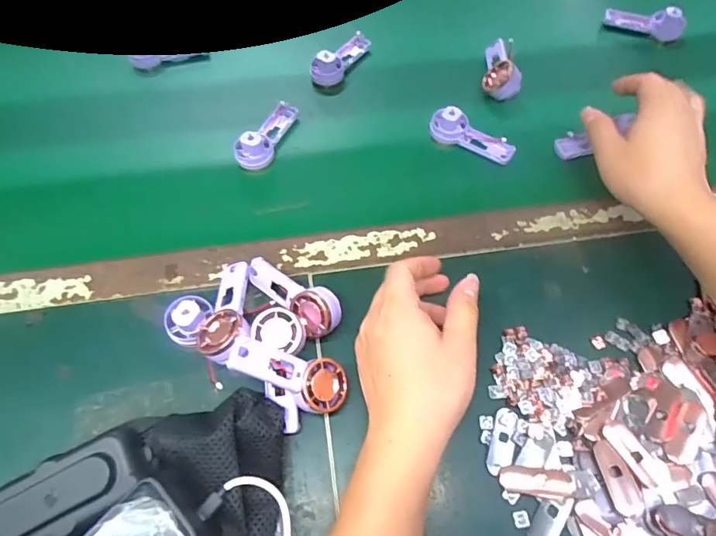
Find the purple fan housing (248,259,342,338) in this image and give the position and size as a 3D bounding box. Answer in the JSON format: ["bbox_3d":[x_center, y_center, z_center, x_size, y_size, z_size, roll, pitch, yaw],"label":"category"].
[{"bbox_3d":[-0.053,0.021,0.403,0.035,0.038,0.095,-40,69,-19],"label":"purple fan housing"}]

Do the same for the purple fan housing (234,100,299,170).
[{"bbox_3d":[-0.096,-0.147,0.504,0.032,0.031,0.094,23,64,12],"label":"purple fan housing"}]

